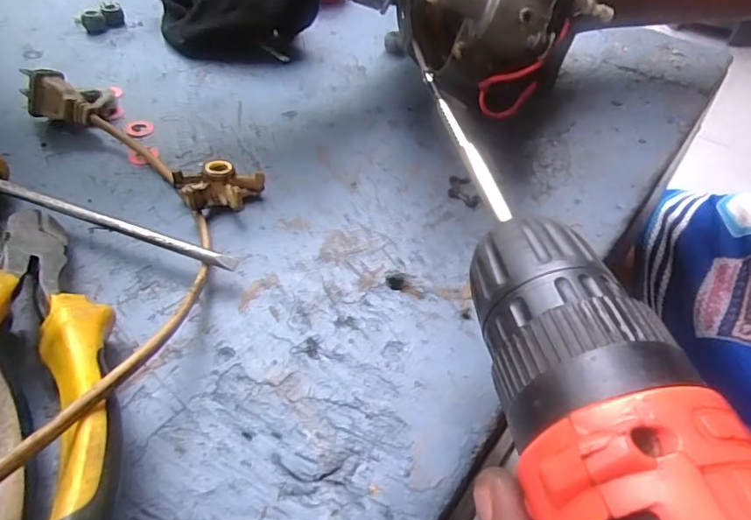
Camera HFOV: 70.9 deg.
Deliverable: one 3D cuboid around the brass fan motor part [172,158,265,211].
[{"bbox_3d":[-0.071,-0.032,0.243,0.039,0.017,0.026,-6,45,-12],"label":"brass fan motor part"}]

